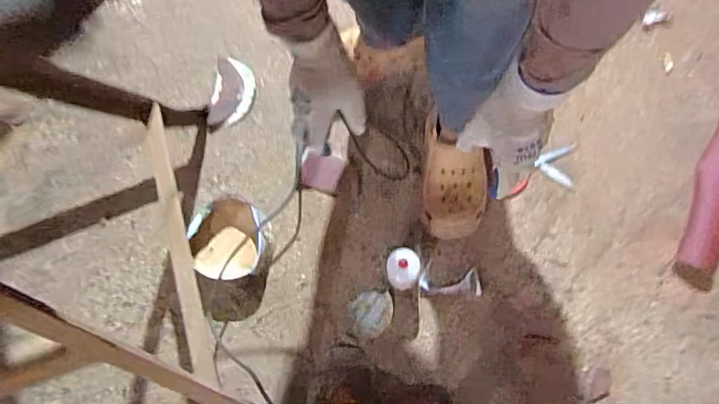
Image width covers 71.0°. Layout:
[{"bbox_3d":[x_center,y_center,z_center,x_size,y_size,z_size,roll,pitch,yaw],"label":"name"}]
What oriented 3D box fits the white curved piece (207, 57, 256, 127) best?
[{"bbox_3d":[-0.260,-0.225,1.034,0.081,0.018,0.141,6,73,4],"label":"white curved piece"}]

